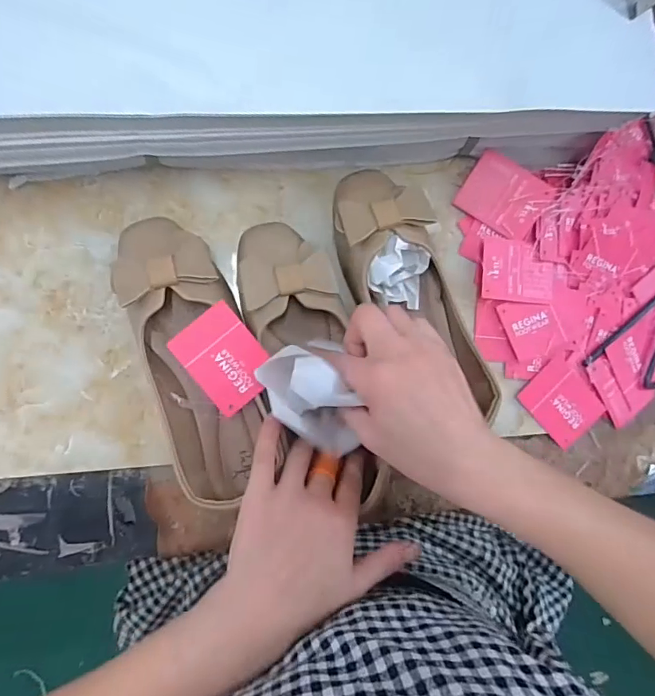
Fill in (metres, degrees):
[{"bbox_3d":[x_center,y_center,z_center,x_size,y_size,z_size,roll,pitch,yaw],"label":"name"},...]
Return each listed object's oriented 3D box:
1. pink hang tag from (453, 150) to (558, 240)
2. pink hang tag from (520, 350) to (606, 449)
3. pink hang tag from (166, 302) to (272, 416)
[{"bbox_3d":[0.158,-0.136,0.430,0.072,0.004,0.055,32,102,6],"label":"pink hang tag"},{"bbox_3d":[0.217,0.050,0.439,0.059,0.005,0.070,-44,93,-7],"label":"pink hang tag"},{"bbox_3d":[-0.077,0.008,0.363,0.054,0.004,0.071,-39,92,-2],"label":"pink hang tag"}]

